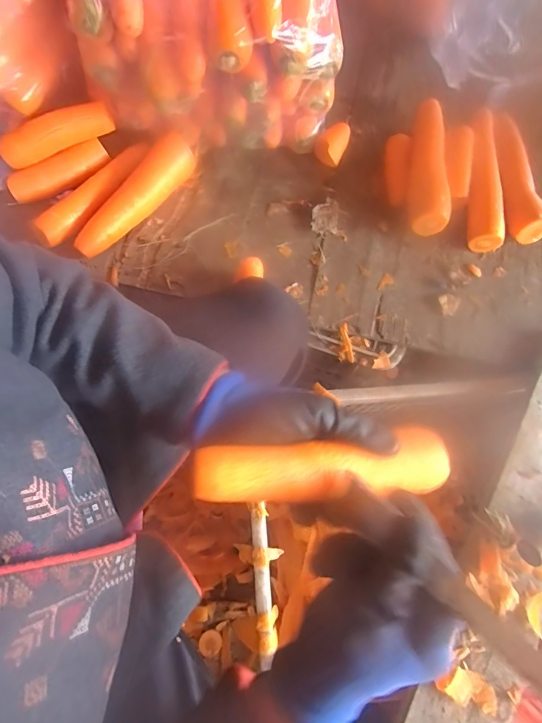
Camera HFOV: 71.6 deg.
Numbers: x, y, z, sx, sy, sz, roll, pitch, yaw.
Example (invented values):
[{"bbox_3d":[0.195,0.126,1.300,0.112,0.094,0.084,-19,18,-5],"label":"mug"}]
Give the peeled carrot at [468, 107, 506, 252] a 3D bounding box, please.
[{"bbox_3d":[0.306,-0.264,0.540,0.051,0.037,0.203,-1,89,-1],"label":"peeled carrot"}]

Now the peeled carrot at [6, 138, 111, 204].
[{"bbox_3d":[-0.311,-0.278,0.554,0.145,0.034,0.035,-24,76,-7],"label":"peeled carrot"}]

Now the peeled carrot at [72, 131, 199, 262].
[{"bbox_3d":[-0.200,-0.239,0.546,0.058,0.043,0.217,43,78,11],"label":"peeled carrot"}]

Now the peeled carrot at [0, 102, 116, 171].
[{"bbox_3d":[-0.306,-0.325,0.533,0.160,0.040,0.034,-22,76,-6],"label":"peeled carrot"}]

